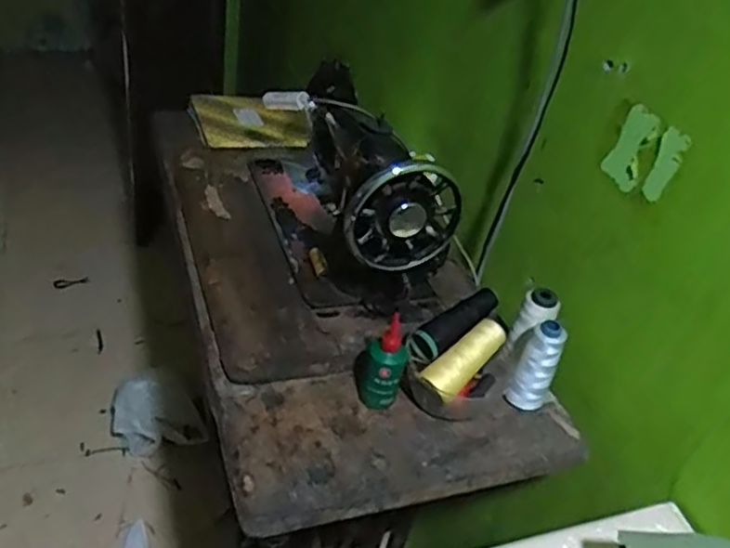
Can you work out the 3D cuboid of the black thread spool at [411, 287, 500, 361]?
[{"bbox_3d":[0.107,0.058,0.773,0.117,0.036,0.035,-25,49,-38],"label":"black thread spool"}]

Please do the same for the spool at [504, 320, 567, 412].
[{"bbox_3d":[0.190,0.105,0.746,0.040,0.108,0.037,7,37,-5],"label":"spool"}]

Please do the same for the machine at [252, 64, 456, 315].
[{"bbox_3d":[-0.034,-0.139,0.902,0.159,0.195,0.377,-7,40,-22],"label":"machine"}]

